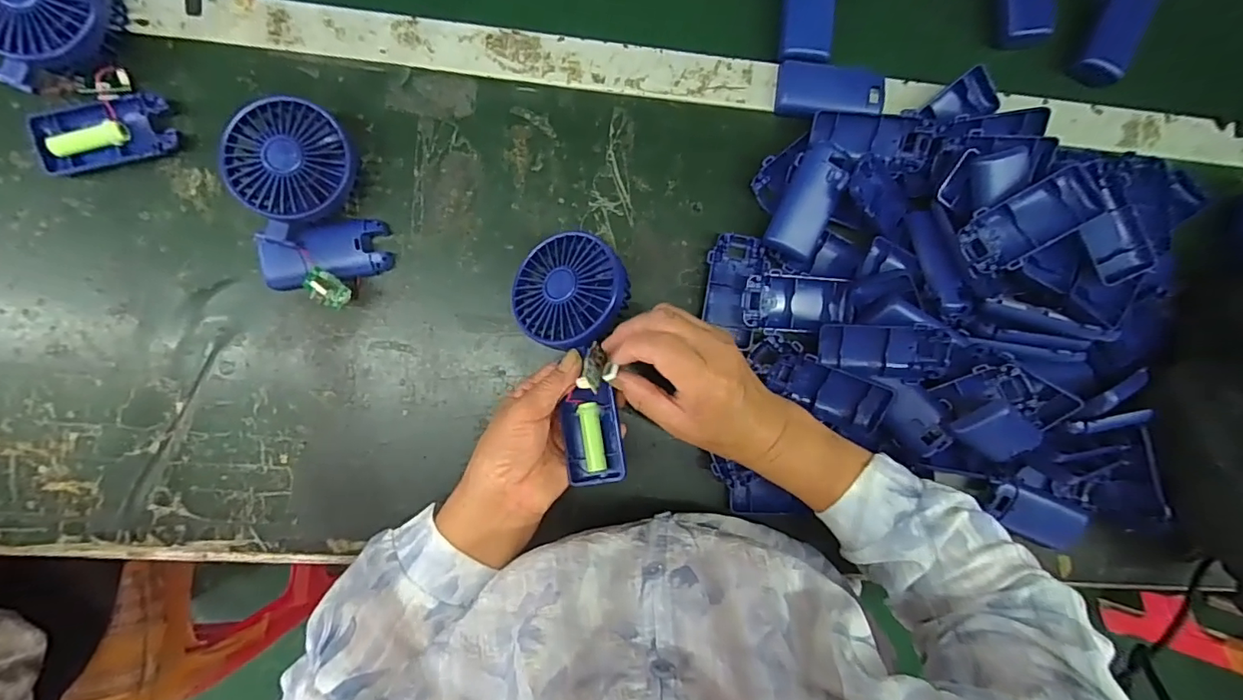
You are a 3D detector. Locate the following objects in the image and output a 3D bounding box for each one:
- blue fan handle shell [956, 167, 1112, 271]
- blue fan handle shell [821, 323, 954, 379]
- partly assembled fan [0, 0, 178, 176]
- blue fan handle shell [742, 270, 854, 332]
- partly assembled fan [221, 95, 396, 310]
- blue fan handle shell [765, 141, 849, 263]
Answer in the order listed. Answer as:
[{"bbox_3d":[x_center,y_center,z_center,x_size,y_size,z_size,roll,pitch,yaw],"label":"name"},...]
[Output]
[{"bbox_3d":[0.314,-0.100,0.409,0.102,0.024,0.045,-32,95,18],"label":"blue fan handle shell"},{"bbox_3d":[0.208,0.001,0.429,0.094,0.028,0.041,5,91,18],"label":"blue fan handle shell"},{"bbox_3d":[-0.399,-0.210,0.386,0.088,0.047,0.142,-17,93,-6],"label":"partly assembled fan"},{"bbox_3d":[0.146,-0.039,0.444,0.089,0.019,0.046,0,91,-7],"label":"blue fan handle shell"},{"bbox_3d":[-0.235,-0.107,0.407,0.089,0.041,0.145,-9,92,-6],"label":"partly assembled fan"},{"bbox_3d":[0.151,-0.121,0.432,0.040,0.028,0.088,22,89,-7],"label":"blue fan handle shell"}]

